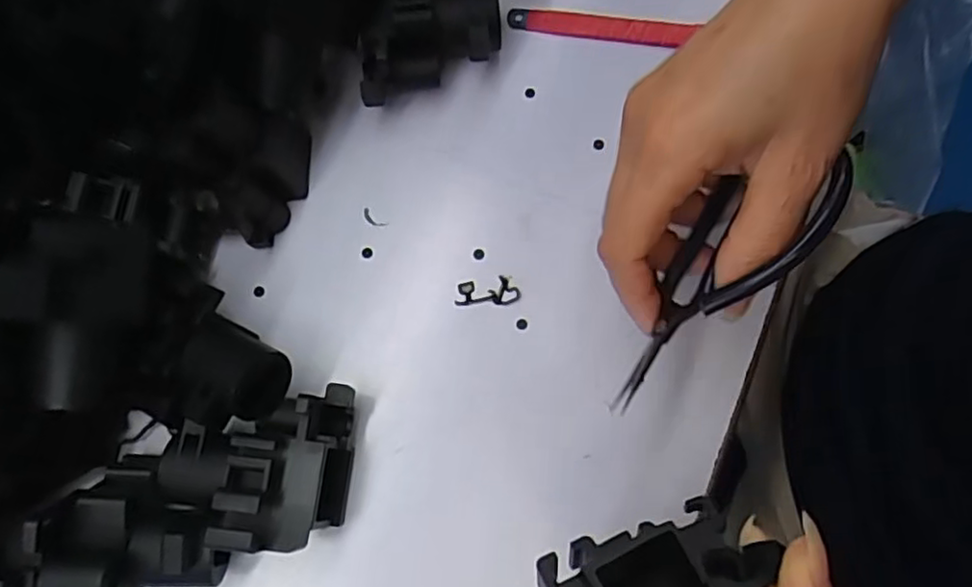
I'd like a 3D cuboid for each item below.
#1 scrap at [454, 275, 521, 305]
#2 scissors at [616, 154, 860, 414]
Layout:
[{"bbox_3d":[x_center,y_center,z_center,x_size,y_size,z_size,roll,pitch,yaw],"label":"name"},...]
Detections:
[{"bbox_3d":[0.001,-0.001,0.305,0.029,0.005,0.013,0,75,3],"label":"scrap"},{"bbox_3d":[0.083,-0.009,0.238,0.010,0.050,0.108,33,113,-27],"label":"scissors"}]

